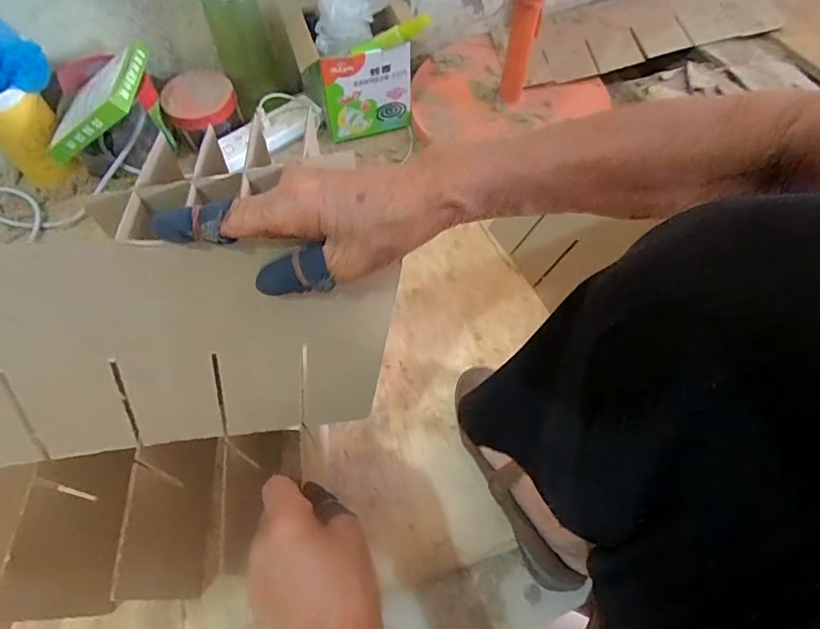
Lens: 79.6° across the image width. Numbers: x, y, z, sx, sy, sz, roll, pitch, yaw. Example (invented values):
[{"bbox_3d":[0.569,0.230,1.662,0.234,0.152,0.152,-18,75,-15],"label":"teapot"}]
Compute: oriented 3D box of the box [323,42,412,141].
[{"bbox_3d":[-0.058,-0.319,0.719,0.123,0.133,0.015,-18,62,-10],"label":"box"}]

